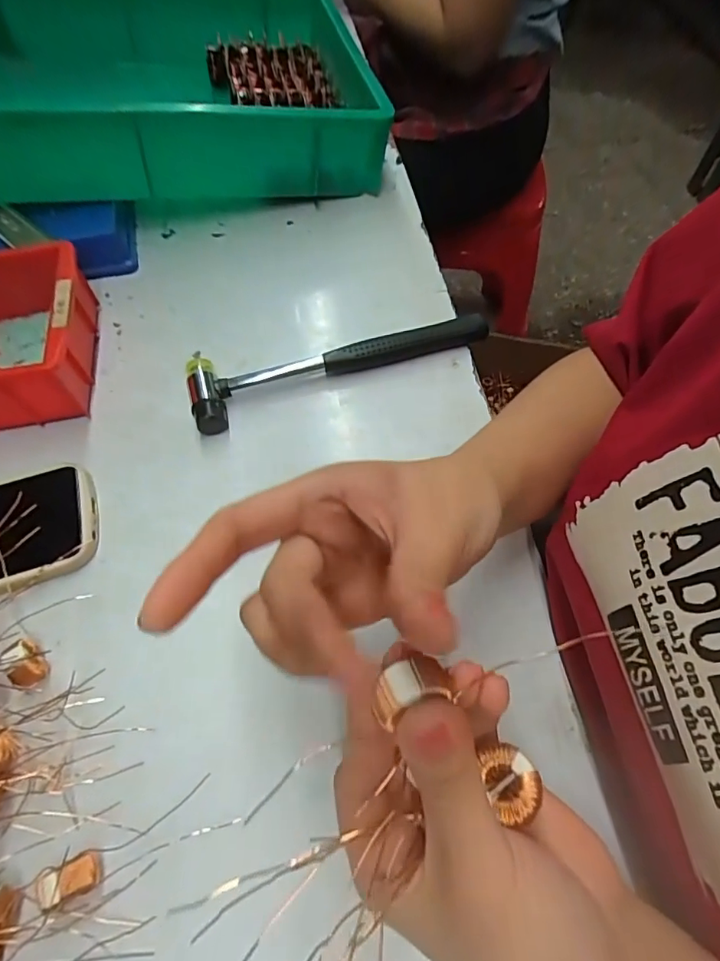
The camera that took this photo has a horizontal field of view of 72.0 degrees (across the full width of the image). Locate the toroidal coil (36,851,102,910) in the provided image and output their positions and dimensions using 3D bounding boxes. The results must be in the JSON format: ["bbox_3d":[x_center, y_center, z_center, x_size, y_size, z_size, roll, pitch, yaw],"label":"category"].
[{"bbox_3d":[-0.140,0.192,0.239,0.027,0.015,0.015,-21,63,-9],"label":"toroidal coil"}]

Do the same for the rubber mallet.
[{"bbox_3d":[-0.018,-0.099,0.394,0.234,0.024,0.059,-19,63,-8],"label":"rubber mallet"}]

